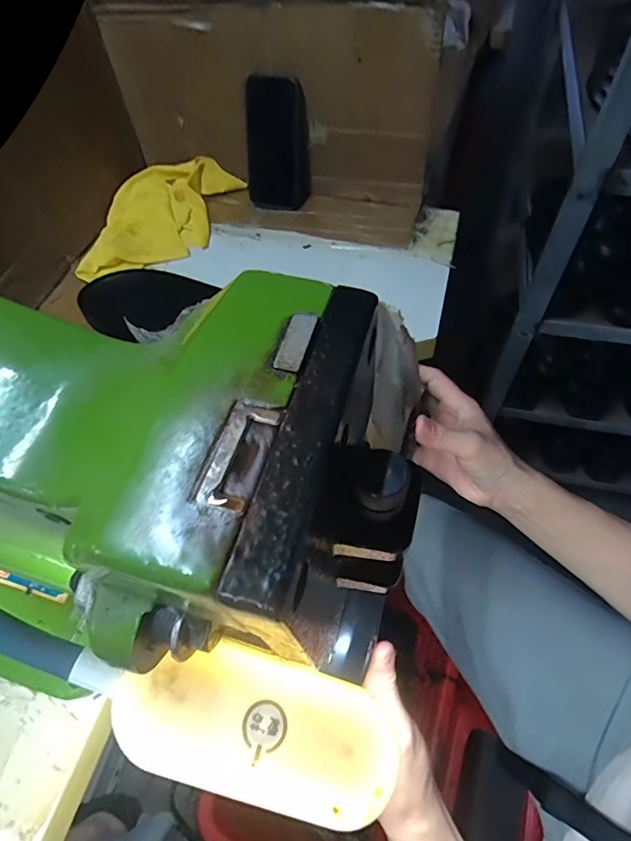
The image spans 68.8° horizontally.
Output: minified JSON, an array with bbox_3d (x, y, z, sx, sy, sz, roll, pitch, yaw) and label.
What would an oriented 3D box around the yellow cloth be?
[{"bbox_3d":[-0.235,-0.314,0.714,0.205,0.046,0.253,2,57,6],"label":"yellow cloth"}]

